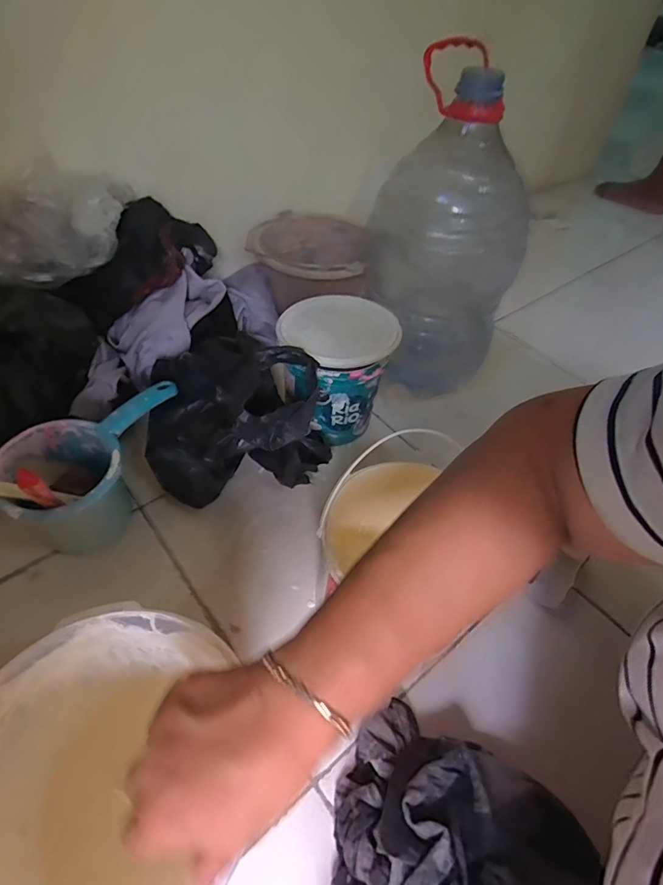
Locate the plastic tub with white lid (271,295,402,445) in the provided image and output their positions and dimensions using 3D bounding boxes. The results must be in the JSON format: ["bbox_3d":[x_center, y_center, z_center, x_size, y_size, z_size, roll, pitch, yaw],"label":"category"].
[{"bbox_3d":[0.005,-0.116,0.738,0.165,0.159,0.170,3,49,-3],"label":"plastic tub with white lid"}]

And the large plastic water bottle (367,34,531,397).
[{"bbox_3d":[0.158,-0.287,0.713,0.214,0.433,0.203,3,49,-3],"label":"large plastic water bottle"}]

